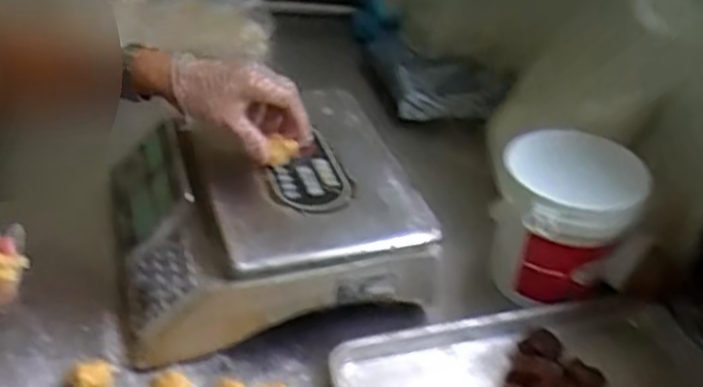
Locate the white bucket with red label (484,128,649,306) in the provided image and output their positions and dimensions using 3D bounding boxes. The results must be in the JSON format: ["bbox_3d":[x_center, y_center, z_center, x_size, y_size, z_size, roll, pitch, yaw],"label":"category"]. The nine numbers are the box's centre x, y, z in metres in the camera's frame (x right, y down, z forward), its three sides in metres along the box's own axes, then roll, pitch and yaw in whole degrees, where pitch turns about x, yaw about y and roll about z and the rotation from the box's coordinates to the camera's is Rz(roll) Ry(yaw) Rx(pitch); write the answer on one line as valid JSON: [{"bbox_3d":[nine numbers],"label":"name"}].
[{"bbox_3d":[0.236,0.027,0.842,0.144,0.156,0.137,1,37,-6],"label":"white bucket with red label"}]

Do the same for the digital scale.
[{"bbox_3d":[-0.100,0.022,0.856,0.332,0.142,0.309,-9,39,-18],"label":"digital scale"}]

